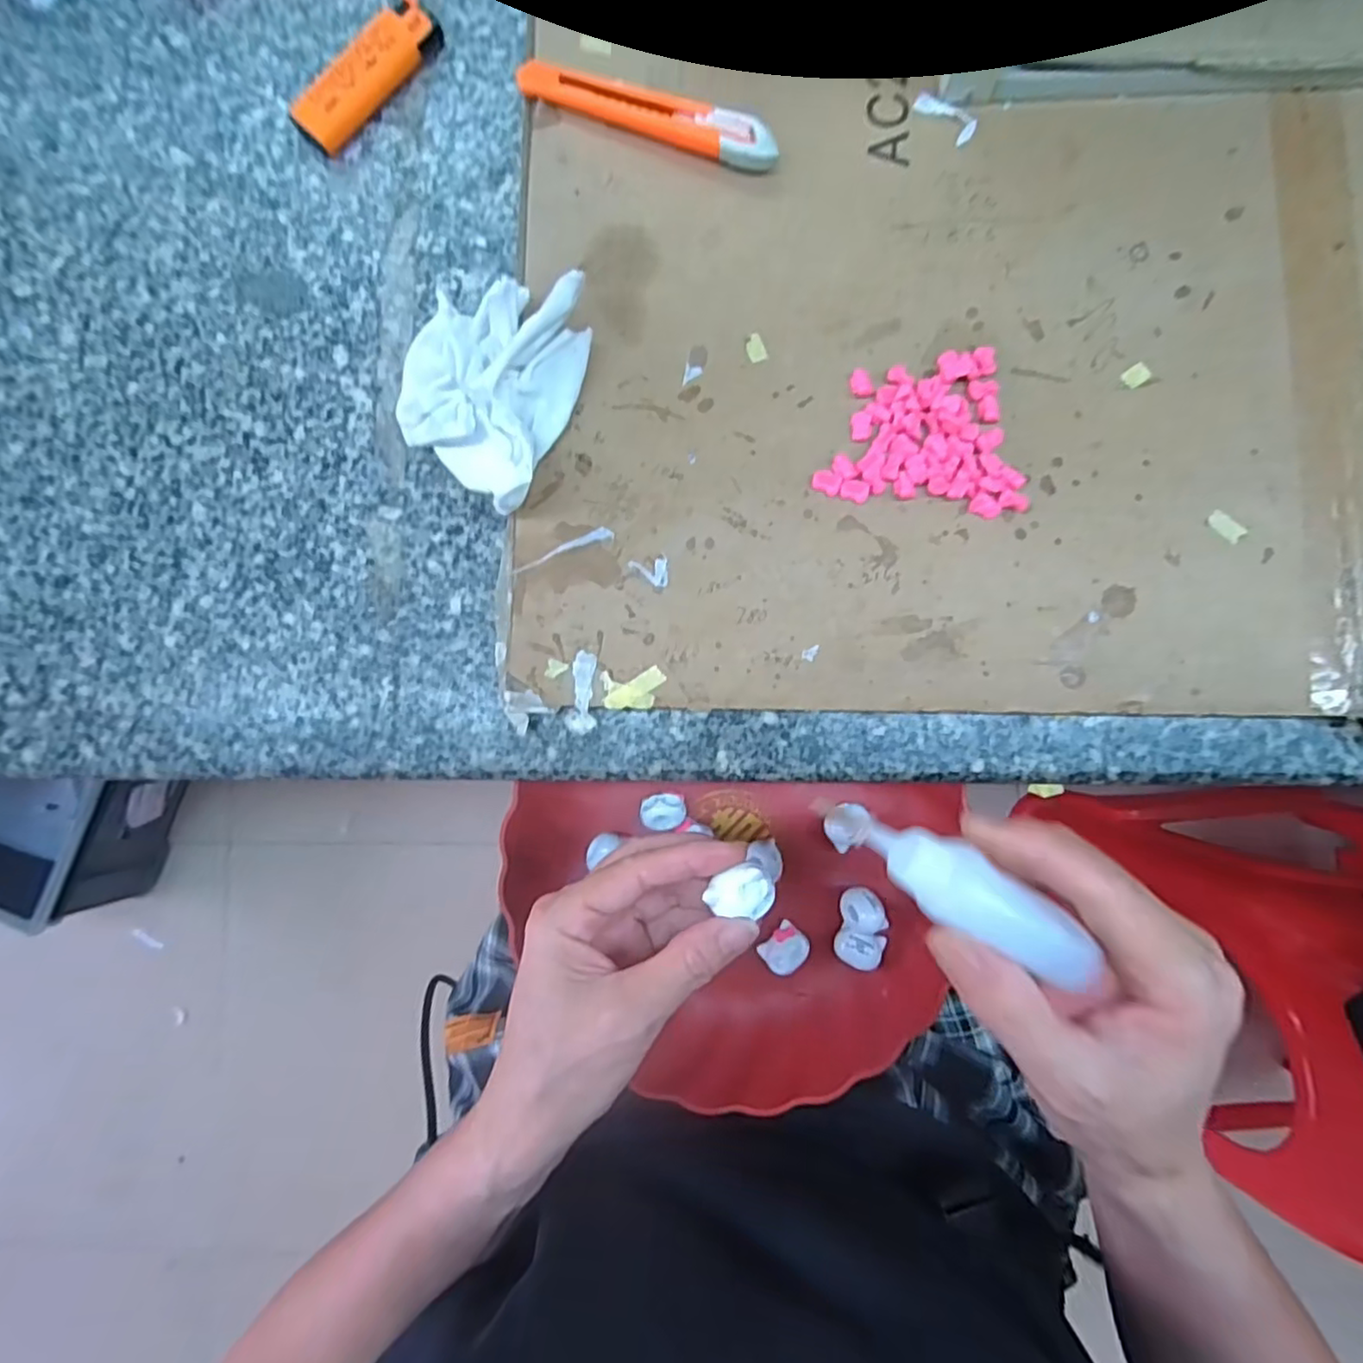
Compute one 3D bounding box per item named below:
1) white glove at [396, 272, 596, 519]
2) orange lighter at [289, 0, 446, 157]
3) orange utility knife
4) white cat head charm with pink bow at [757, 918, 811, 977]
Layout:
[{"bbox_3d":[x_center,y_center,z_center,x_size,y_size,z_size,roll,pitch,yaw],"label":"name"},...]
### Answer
[{"bbox_3d":[-0.083,-0.122,0.280,0.076,0.044,0.097,15,87,5],"label":"white glove"},{"bbox_3d":[-0.146,-0.283,0.310,0.018,0.017,0.080,45,90,6],"label":"orange lighter"},{"bbox_3d":[-0.014,-0.252,0.294,0.117,0.011,0.019,21,88,5],"label":"orange utility knife"},{"bbox_3d":[0.059,0.153,0.375,0.025,0.004,0.024,-45,62,-3],"label":"white cat head charm with pink bow"}]

